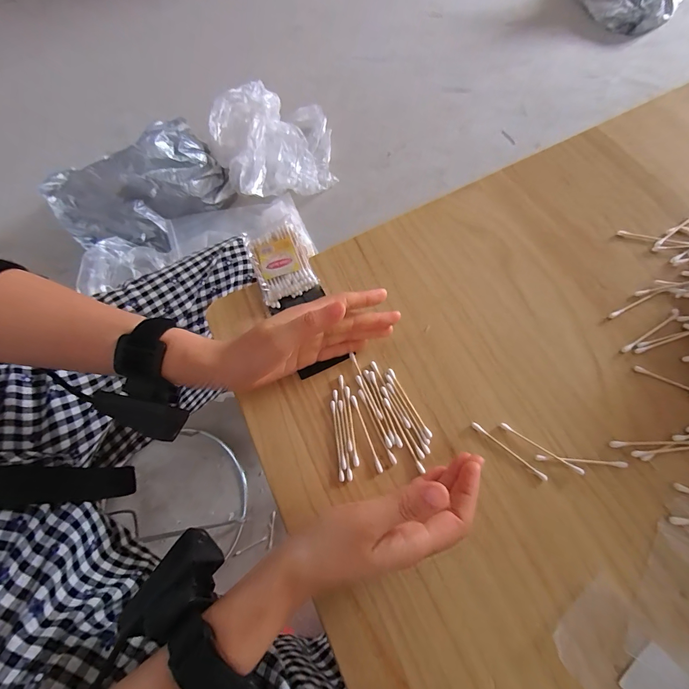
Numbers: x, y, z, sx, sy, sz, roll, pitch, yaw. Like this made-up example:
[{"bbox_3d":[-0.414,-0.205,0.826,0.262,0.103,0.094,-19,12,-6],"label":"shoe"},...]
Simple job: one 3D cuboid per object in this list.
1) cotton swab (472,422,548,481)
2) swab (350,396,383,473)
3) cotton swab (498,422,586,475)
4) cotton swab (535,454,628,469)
[{"bbox_3d":[0.136,0.088,0.285,0.068,0.004,0.005,38,75,15],"label":"cotton swab"},{"bbox_3d":[0.019,0.077,0.300,0.006,0.004,0.069,-19,70,-5],"label":"swab"},{"bbox_3d":[0.162,0.085,0.281,0.069,0.005,0.005,33,74,13],"label":"cotton swab"},{"bbox_3d":[0.192,0.094,0.276,0.068,0.004,0.005,4,70,4],"label":"cotton swab"}]

